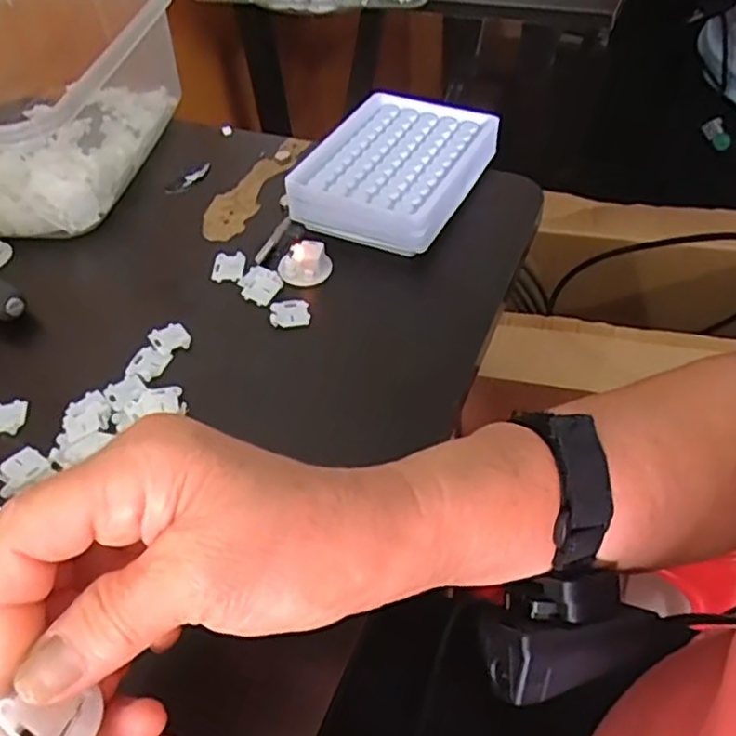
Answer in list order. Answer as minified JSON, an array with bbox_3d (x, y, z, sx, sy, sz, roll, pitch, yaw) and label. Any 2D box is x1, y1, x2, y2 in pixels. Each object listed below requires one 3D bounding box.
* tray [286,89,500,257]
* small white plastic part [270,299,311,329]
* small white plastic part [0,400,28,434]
[{"bbox_3d":[0.018,-0.133,0.453,0.103,0.039,0.131,20,54,20],"label":"tray"},{"bbox_3d":[-0.046,-0.033,0.393,0.023,0.004,0.022,-5,49,0],"label":"small white plastic part"},{"bbox_3d":[-0.195,0.026,0.357,0.022,0.004,0.021,-9,49,-4],"label":"small white plastic part"}]

